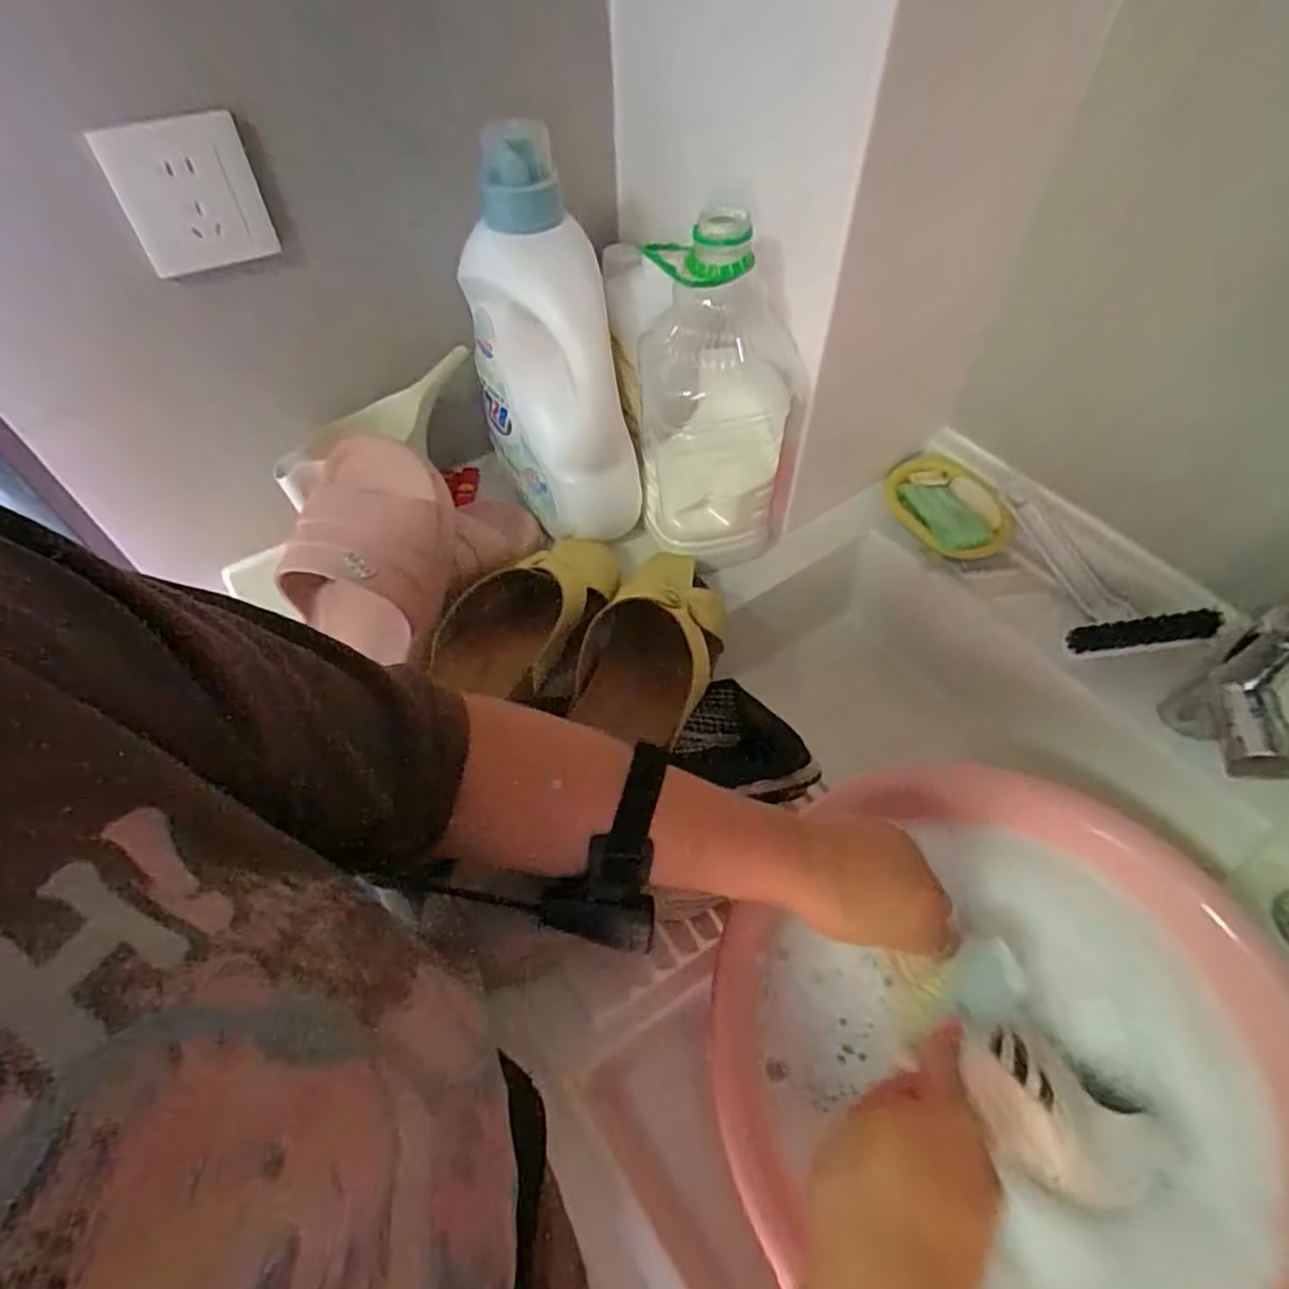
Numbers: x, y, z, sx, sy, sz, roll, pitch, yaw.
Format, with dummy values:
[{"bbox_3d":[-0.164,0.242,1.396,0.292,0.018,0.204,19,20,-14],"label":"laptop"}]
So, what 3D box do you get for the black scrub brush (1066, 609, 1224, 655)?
[{"bbox_3d":[0.420,-0.011,0.583,0.108,0.017,0.022,-10,51,22],"label":"black scrub brush"}]

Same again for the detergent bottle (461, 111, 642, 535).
[{"bbox_3d":[-0.084,-0.233,0.573,0.098,0.308,0.120,-17,34,-12],"label":"detergent bottle"}]

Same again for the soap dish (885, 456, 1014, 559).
[{"bbox_3d":[0.298,-0.137,0.680,0.124,0.023,0.089,34,72,22],"label":"soap dish"}]

